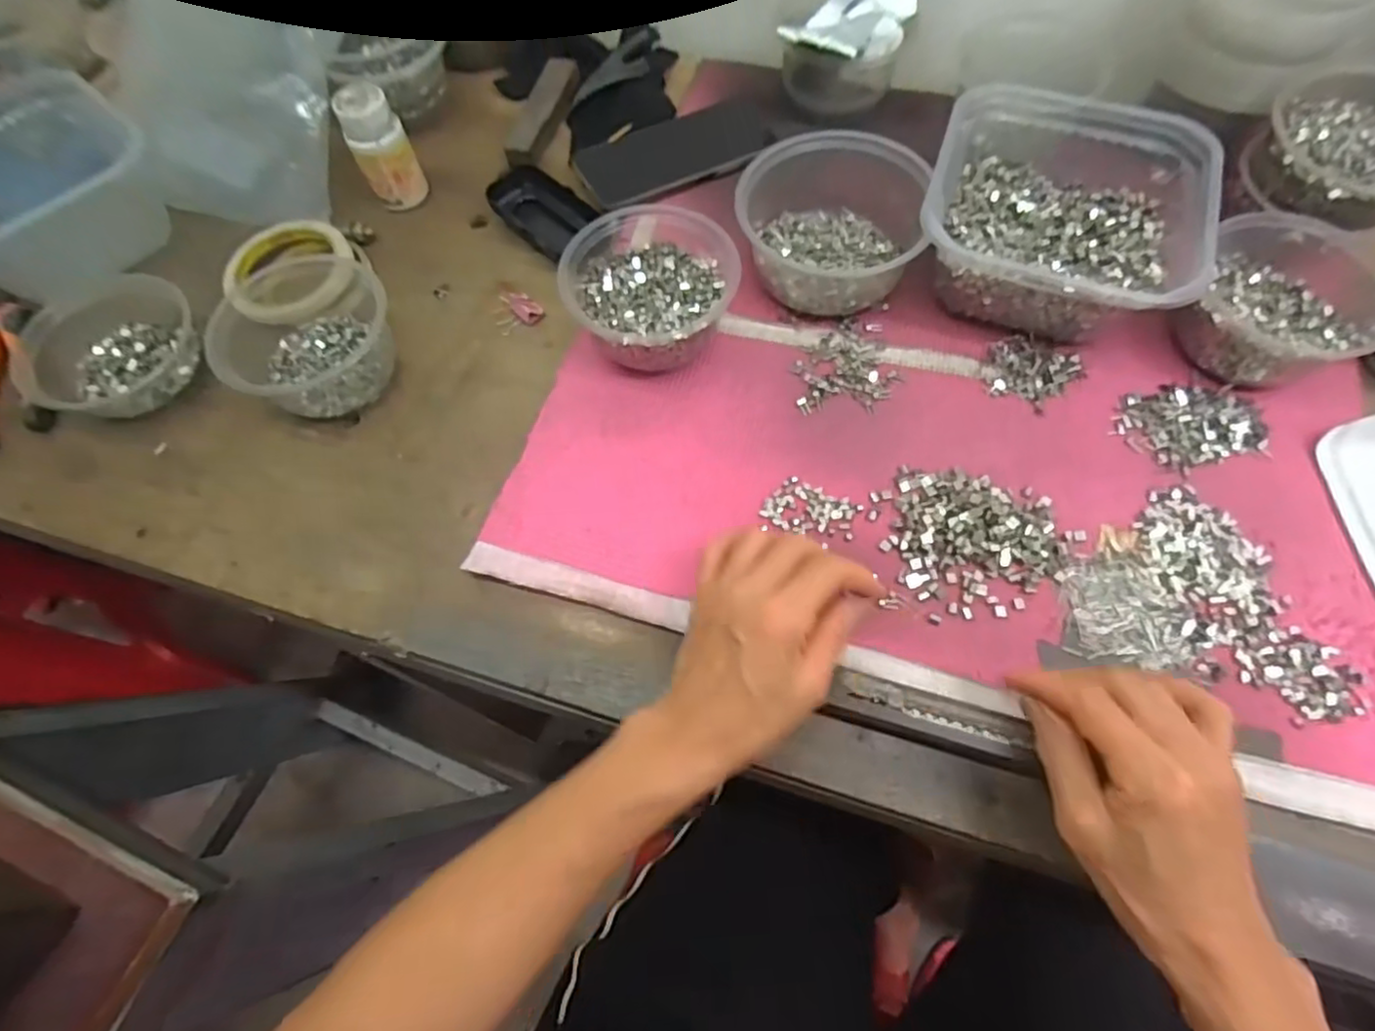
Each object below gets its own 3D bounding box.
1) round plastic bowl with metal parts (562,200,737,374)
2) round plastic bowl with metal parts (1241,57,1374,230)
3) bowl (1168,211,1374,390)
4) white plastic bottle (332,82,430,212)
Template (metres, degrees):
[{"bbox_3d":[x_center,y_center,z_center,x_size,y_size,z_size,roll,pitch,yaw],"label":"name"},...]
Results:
[{"bbox_3d":[-0.029,-0.158,0.466,0.116,0.057,0.123,-38,68,-15],"label":"round plastic bowl with metal parts"},{"bbox_3d":[0.445,-0.248,0.438,0.123,0.041,0.109,-42,69,-16],"label":"round plastic bowl with metal parts"},{"bbox_3d":[0.390,-0.141,0.441,0.113,0.046,0.127,32,72,15],"label":"bowl"},{"bbox_3d":[-0.245,-0.294,0.542,0.043,0.084,0.042,-28,66,-11],"label":"white plastic bottle"}]

